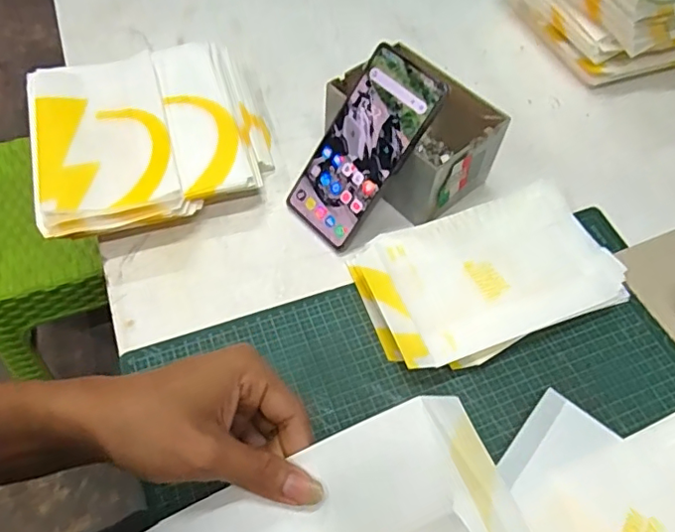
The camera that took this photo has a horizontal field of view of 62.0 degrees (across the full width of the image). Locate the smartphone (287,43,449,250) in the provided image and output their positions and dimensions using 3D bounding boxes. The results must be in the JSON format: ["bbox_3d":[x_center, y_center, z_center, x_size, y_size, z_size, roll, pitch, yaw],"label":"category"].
[{"bbox_3d":[0.020,-0.096,0.470,0.071,0.161,0.008,44,24,21],"label":"smartphone"}]

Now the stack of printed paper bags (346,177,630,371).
[{"bbox_3d":[0.126,0.006,0.464,0.207,0.025,0.125,-19,60,-16],"label":"stack of printed paper bags"}]

